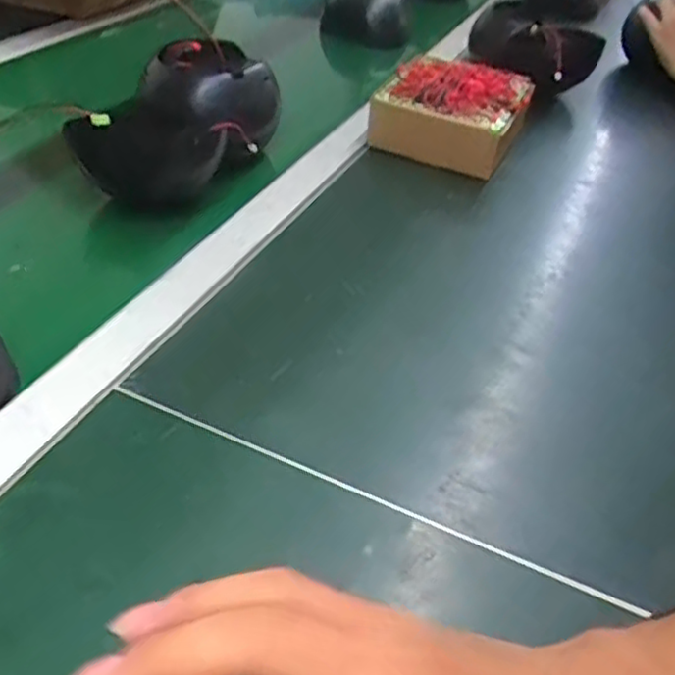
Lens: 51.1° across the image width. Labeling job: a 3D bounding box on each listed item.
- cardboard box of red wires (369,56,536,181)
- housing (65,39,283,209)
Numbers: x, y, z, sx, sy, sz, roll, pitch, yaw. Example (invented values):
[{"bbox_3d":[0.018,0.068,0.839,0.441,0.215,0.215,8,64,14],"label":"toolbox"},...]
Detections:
[{"bbox_3d":[0.124,-0.243,0.757,0.150,0.074,0.167,22,42,16],"label":"cardboard box of red wires"},{"bbox_3d":[-0.135,-0.193,0.630,0.117,0.095,0.173,17,41,11],"label":"housing"}]

